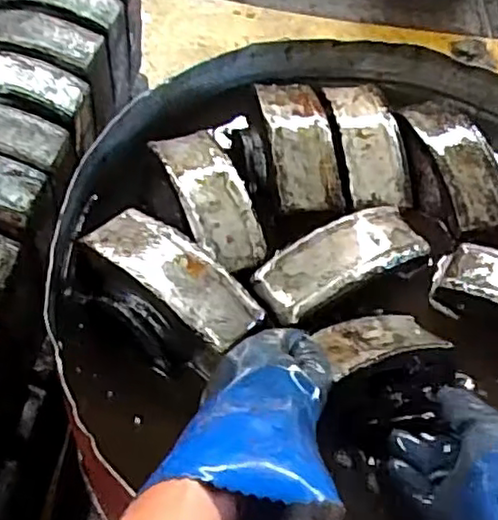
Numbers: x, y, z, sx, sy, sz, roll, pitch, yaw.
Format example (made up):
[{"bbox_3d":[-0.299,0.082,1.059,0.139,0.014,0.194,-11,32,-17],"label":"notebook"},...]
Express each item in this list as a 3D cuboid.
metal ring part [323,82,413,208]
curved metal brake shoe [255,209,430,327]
[{"bbox_3d":[0.116,-0.116,0.655,0.060,0.031,0.145,-4,56,-8],"label":"metal ring part"},{"bbox_3d":[0.080,-0.002,0.573,0.152,0.026,0.061,-24,61,-20],"label":"curved metal brake shoe"}]

